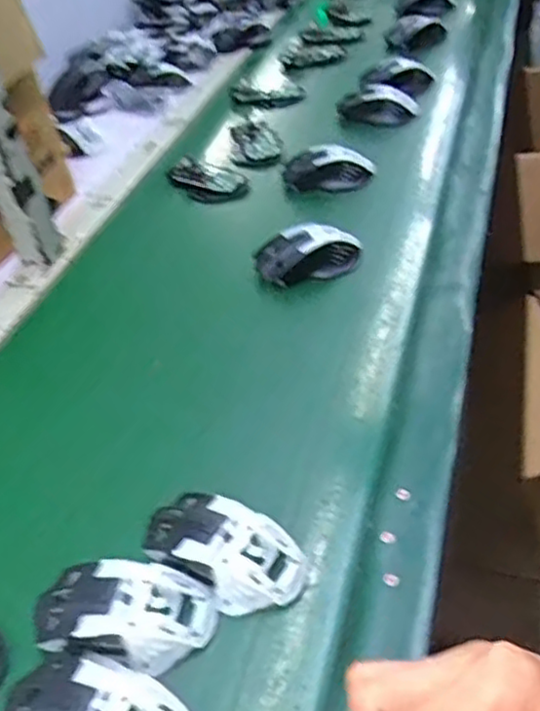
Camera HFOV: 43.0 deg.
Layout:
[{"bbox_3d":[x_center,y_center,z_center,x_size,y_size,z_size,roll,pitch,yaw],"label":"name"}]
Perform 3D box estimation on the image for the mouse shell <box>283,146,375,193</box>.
[{"bbox_3d":[0.073,-0.234,0.859,0.115,0.038,0.059,2,43,10],"label":"mouse shell"}]

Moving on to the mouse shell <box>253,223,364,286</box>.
[{"bbox_3d":[0.041,-0.109,0.727,0.116,0.036,0.058,-7,42,1],"label":"mouse shell"}]

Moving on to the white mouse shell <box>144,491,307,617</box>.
[{"bbox_3d":[-0.032,0.128,0.467,0.115,0.037,0.064,21,50,28],"label":"white mouse shell"}]

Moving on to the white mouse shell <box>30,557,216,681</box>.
[{"bbox_3d":[-0.094,0.163,0.439,0.113,0.033,0.060,5,44,13],"label":"white mouse shell"}]

